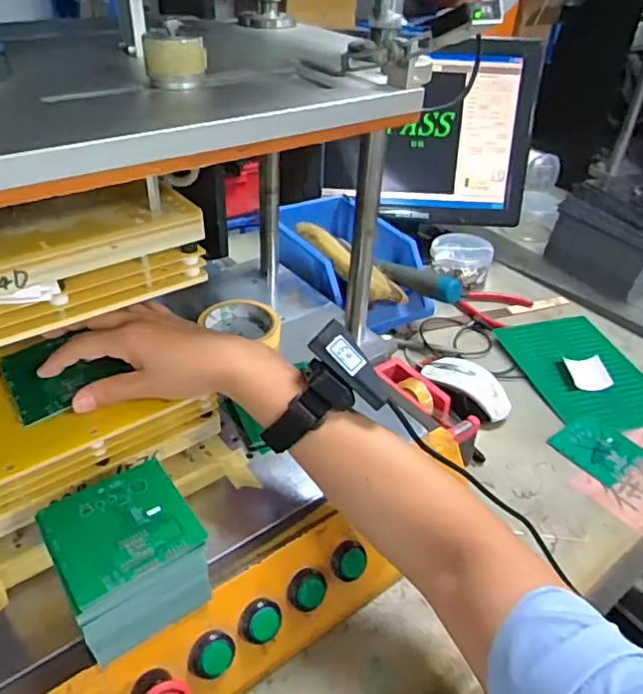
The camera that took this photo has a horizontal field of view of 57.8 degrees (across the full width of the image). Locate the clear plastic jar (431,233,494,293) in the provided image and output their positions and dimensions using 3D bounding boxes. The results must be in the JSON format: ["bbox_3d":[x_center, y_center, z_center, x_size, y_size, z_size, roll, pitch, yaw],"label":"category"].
[{"bbox_3d":[0.224,-0.137,0.946,0.098,0.063,0.079,15,39,14],"label":"clear plastic jar"}]

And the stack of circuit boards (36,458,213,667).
[{"bbox_3d":[-0.132,0.144,0.399,0.084,0.072,0.083,-23,45,-30],"label":"stack of circuit boards"}]

